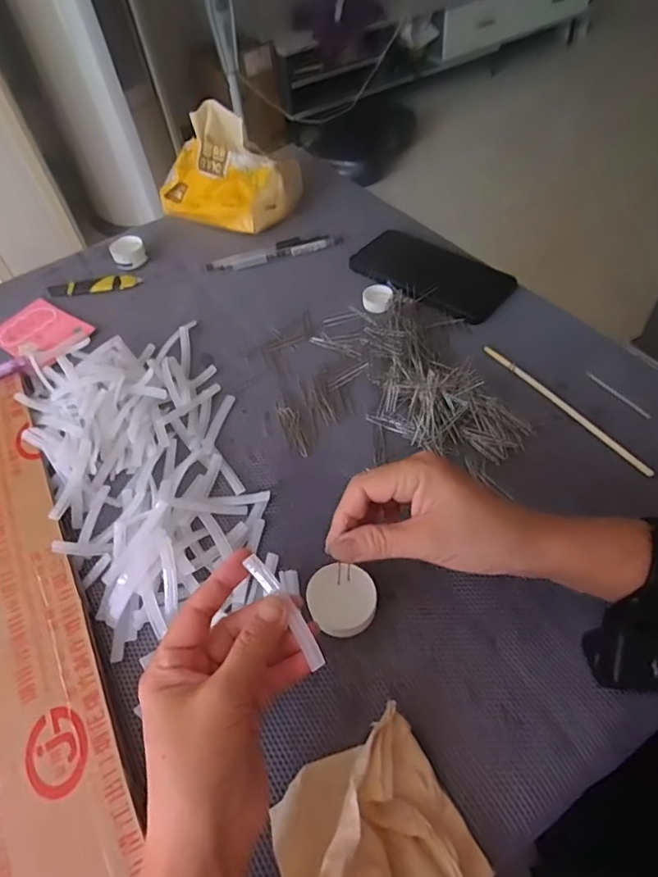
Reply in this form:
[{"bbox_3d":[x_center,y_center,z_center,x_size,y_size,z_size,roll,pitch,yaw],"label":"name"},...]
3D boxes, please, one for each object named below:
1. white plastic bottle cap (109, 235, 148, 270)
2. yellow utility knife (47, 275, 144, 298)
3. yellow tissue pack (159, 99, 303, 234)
[{"bbox_3d":[-0.233,-0.216,0.610,0.038,0.024,0.030,-22,54,-11],"label":"white plastic bottle cap"},{"bbox_3d":[-0.263,-0.172,0.589,0.102,0.007,0.024,-9,52,-1],"label":"yellow utility knife"},{"bbox_3d":[-0.121,-0.326,0.618,0.156,0.102,0.110,29,59,23],"label":"yellow tissue pack"}]

